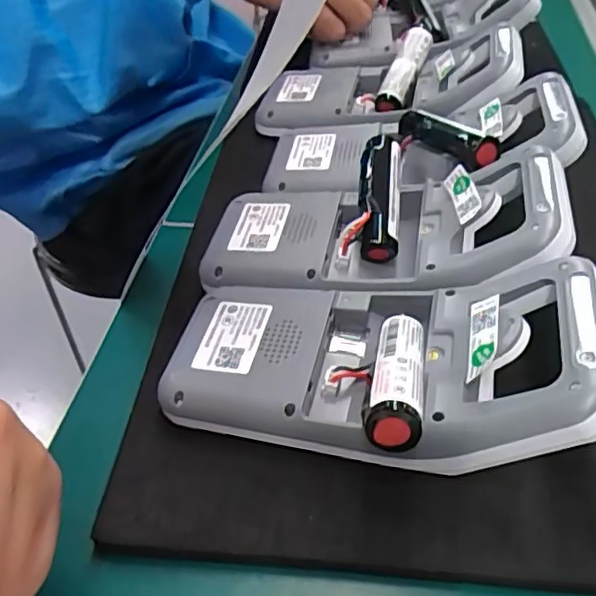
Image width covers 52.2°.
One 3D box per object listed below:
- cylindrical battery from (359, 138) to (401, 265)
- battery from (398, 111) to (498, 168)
[{"bbox_3d":[0.042,-0.053,0.307,0.020,0.021,0.069,5,62,2],"label":"cylindrical battery"},{"bbox_3d":[0.079,-0.087,0.326,0.015,0.018,0.077,-18,33,-18],"label":"battery"}]

